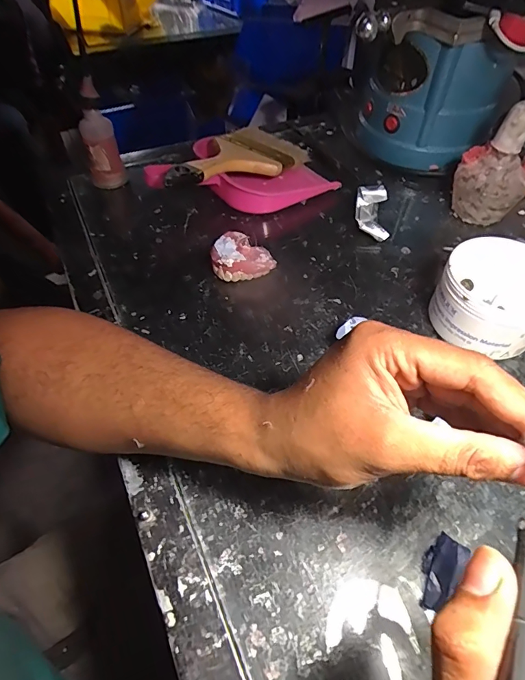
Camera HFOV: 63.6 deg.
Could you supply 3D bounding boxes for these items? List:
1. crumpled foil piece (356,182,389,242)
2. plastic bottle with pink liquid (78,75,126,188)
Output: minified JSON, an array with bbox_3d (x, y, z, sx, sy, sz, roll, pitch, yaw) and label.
[{"bbox_3d":[0.121,-0.140,0.467,0.033,0.031,0.064,6,52,4],"label":"crumpled foil piece"},{"bbox_3d":[-0.190,-0.225,0.500,0.038,0.087,0.042,-18,54,-14],"label":"plastic bottle with pink liquid"}]

